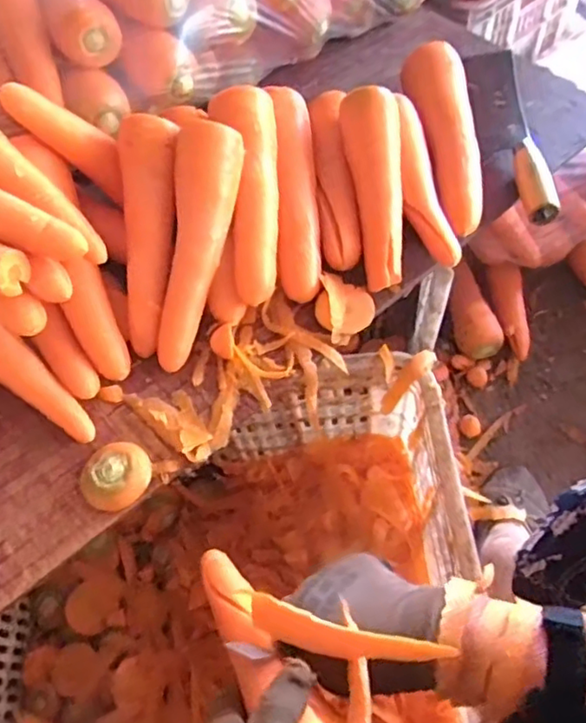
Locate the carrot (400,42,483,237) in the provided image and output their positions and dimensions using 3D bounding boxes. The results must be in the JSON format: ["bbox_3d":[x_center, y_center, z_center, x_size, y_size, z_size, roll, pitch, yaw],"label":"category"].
[{"bbox_3d":[0.156,-0.228,0.623,0.064,0.064,0.226,-4,59,2],"label":"carrot"}]

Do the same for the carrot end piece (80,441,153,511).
[{"bbox_3d":[-0.141,0.089,0.483,0.054,0.013,0.055,-2,58,3],"label":"carrot end piece"}]

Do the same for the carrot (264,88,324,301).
[{"bbox_3d":[0.004,-0.162,0.575,0.041,0.035,0.211,-4,78,2],"label":"carrot"}]

